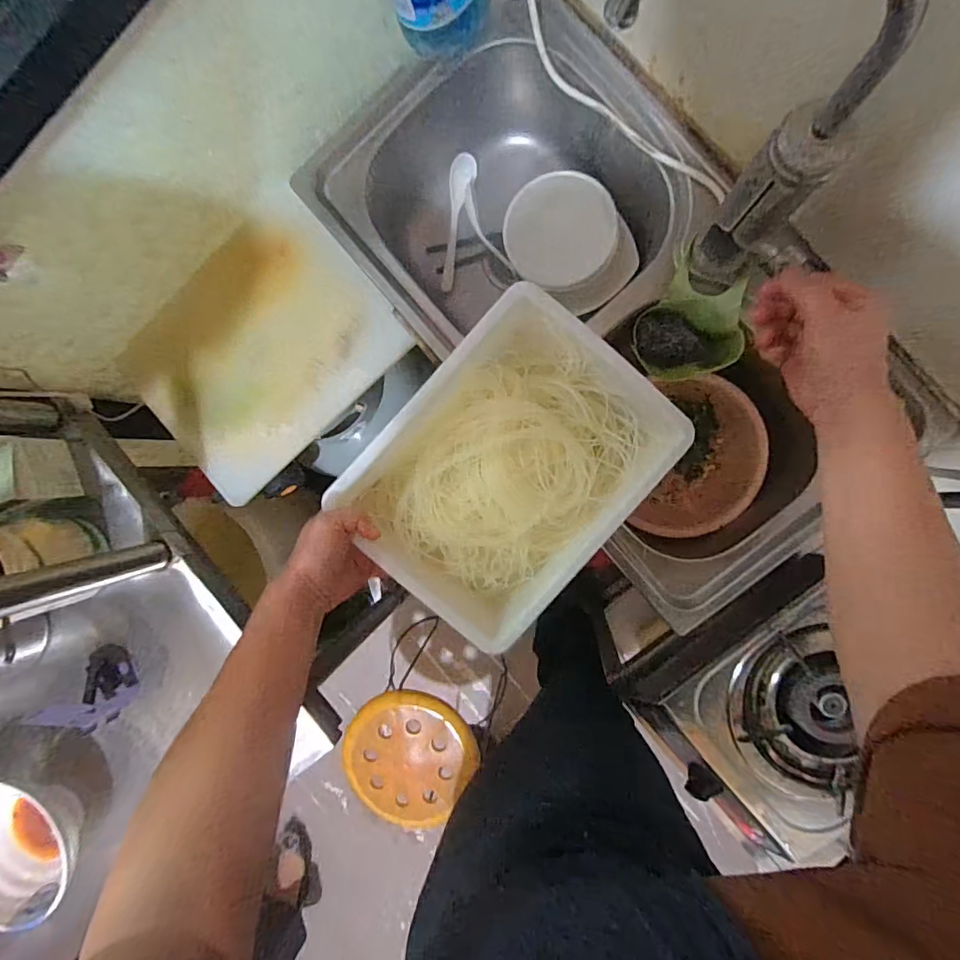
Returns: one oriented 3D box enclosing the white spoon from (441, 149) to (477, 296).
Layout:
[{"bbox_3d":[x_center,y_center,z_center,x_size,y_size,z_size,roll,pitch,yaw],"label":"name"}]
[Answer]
[{"bbox_3d":[-0.038,-0.389,0.767,0.035,0.034,0.191,11,95,7],"label":"white spoon"}]

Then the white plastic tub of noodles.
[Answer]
[{"bbox_3d":[0.033,-0.013,0.527,0.238,0.084,0.310,43,98,4],"label":"white plastic tub of noodles"}]

